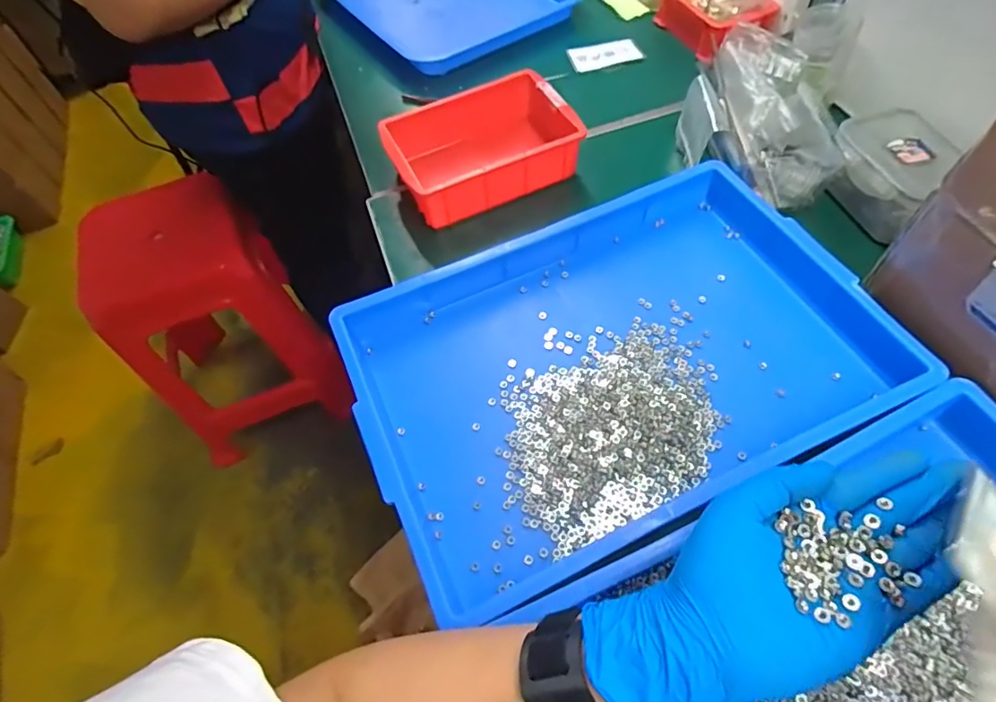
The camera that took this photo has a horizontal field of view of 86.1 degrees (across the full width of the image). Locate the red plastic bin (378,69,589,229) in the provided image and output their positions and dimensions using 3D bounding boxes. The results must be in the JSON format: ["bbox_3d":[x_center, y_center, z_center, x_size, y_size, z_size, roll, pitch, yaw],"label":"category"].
[{"bbox_3d":[-0.021,-0.232,0.605,0.197,0.060,0.139,-24,60,-9],"label":"red plastic bin"}]

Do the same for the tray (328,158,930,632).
[{"bbox_3d":[0.095,0.007,0.465,0.424,0.060,0.300,-26,62,-12],"label":"tray"}]

